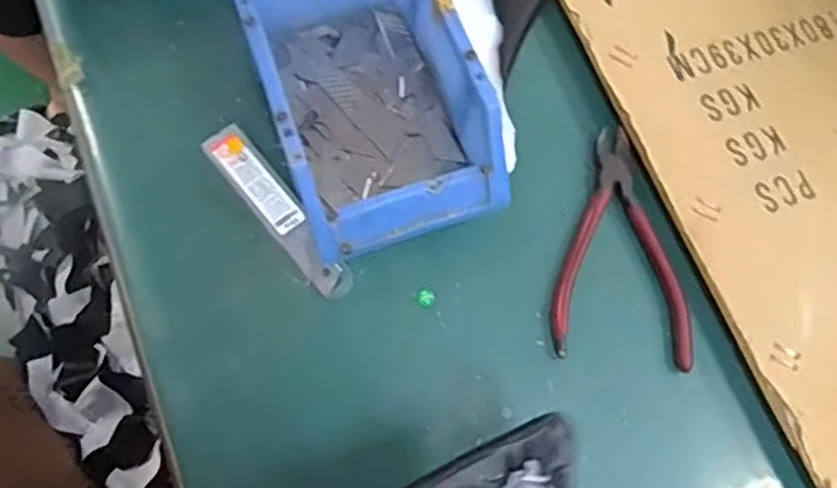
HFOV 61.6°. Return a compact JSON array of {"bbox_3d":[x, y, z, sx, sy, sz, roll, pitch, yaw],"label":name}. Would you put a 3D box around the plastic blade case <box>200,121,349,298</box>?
[{"bbox_3d":[-0.084,-0.021,0.428,0.026,0.012,0.125,-38,77,-15],"label":"plastic blade case"}]

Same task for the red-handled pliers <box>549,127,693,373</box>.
[{"bbox_3d":[0.124,-0.002,0.434,0.081,0.012,0.148,4,70,-2],"label":"red-handled pliers"}]

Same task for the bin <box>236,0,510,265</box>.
[{"bbox_3d":[-0.029,-0.093,0.422,0.117,0.072,0.184,-18,74,-7],"label":"bin"}]

